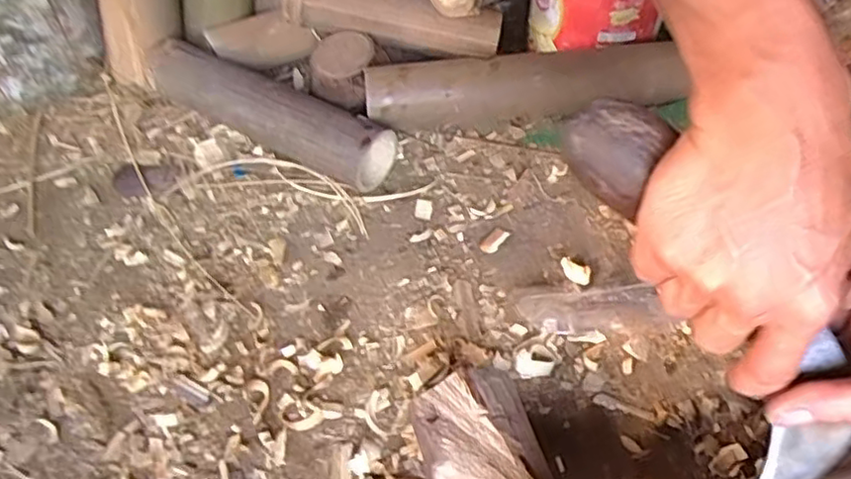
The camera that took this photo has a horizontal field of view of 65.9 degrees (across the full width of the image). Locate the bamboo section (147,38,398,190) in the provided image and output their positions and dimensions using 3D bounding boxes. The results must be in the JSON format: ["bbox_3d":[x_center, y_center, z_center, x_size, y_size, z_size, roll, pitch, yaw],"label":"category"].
[{"bbox_3d":[-0.146,-0.119,0.615,0.256,0.065,0.062,22,54,19],"label":"bamboo section"}]

